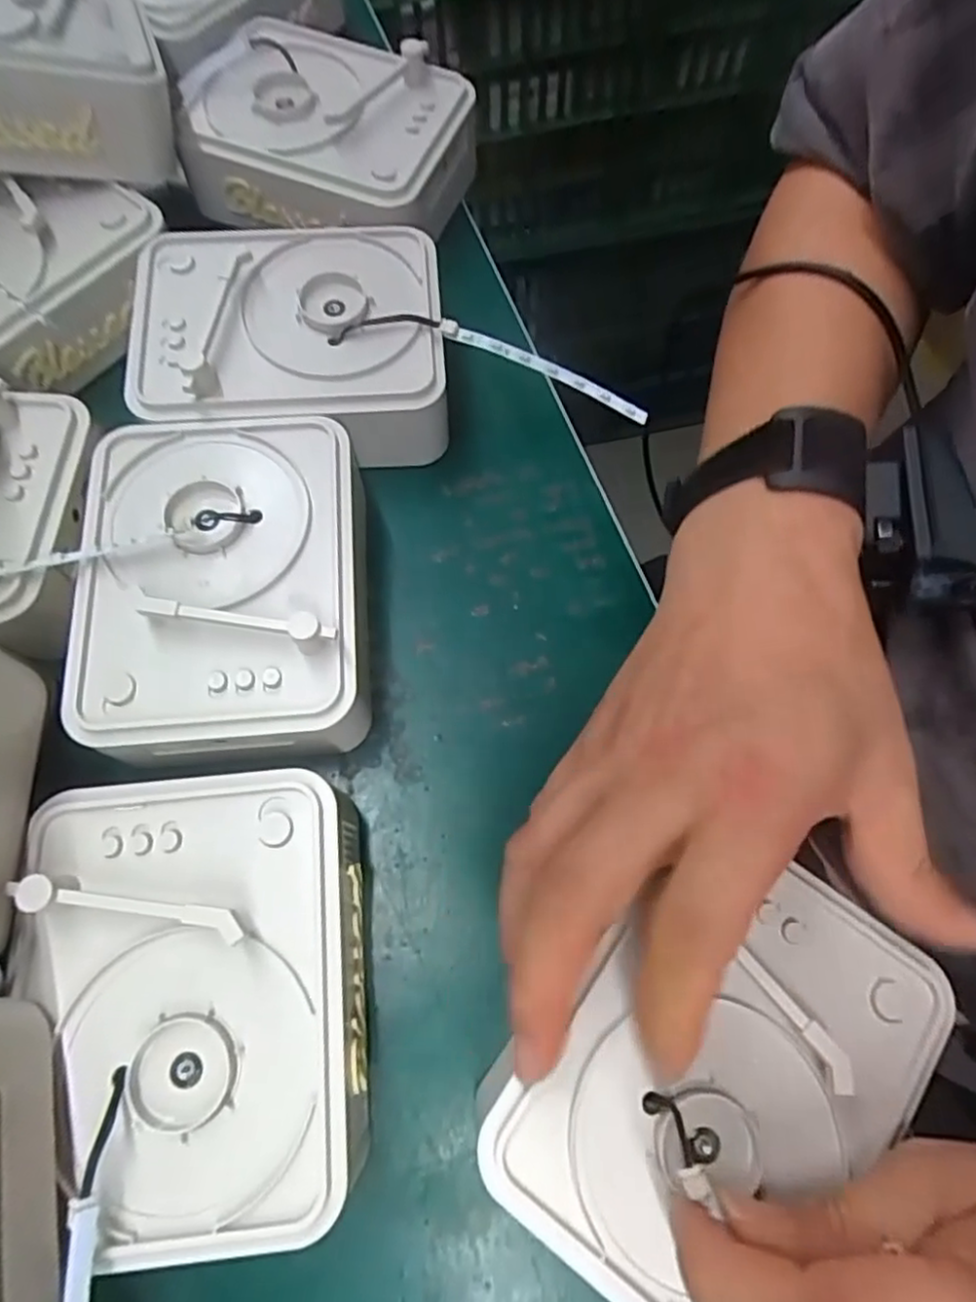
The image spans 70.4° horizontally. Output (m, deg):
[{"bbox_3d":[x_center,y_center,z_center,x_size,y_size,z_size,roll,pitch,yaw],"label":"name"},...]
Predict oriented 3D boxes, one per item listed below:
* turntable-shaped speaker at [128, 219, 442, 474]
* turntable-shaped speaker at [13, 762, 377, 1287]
[{"bbox_3d":[-0.082,-0.128,0.298,0.126,0.042,0.102,-4,71,-3],"label":"turntable-shaped speaker"},{"bbox_3d":[-0.088,0.104,0.214,0.096,0.052,0.123,-5,71,-4],"label":"turntable-shaped speaker"}]

